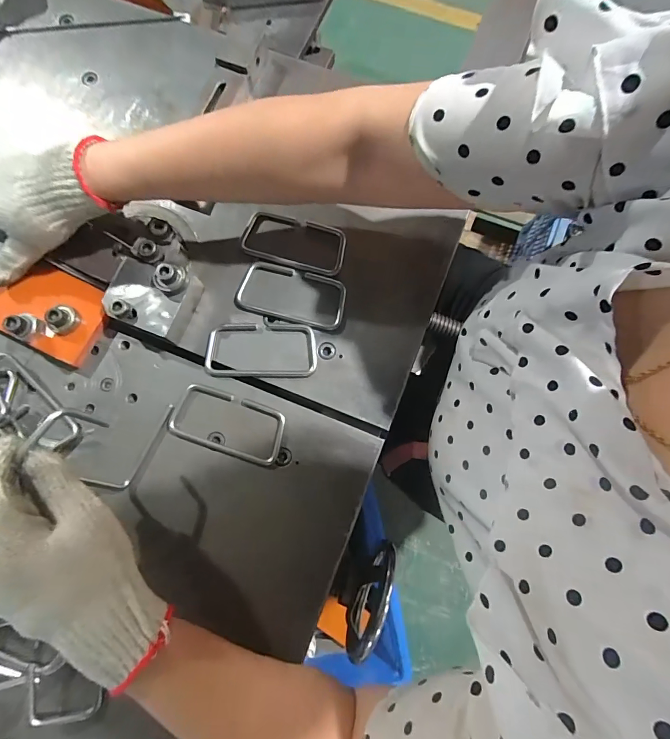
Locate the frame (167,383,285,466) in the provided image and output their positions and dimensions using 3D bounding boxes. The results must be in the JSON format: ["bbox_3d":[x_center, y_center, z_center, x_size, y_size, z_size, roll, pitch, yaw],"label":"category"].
[{"bbox_3d":[-0.099,0.050,0.354,0.104,0.004,0.053,17,79,4],"label":"frame"}]

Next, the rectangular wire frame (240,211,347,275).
[{"bbox_3d":[-0.041,-0.128,0.383,0.102,0.006,0.052,11,78,1],"label":"rectangular wire frame"}]

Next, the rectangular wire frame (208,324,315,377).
[{"bbox_3d":[-0.070,-0.019,0.366,0.103,0.008,0.053,0,81,0],"label":"rectangular wire frame"}]

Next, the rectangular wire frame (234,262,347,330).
[{"bbox_3d":[-0.042,-0.074,0.375,0.105,0.010,0.053,13,79,2],"label":"rectangular wire frame"}]

